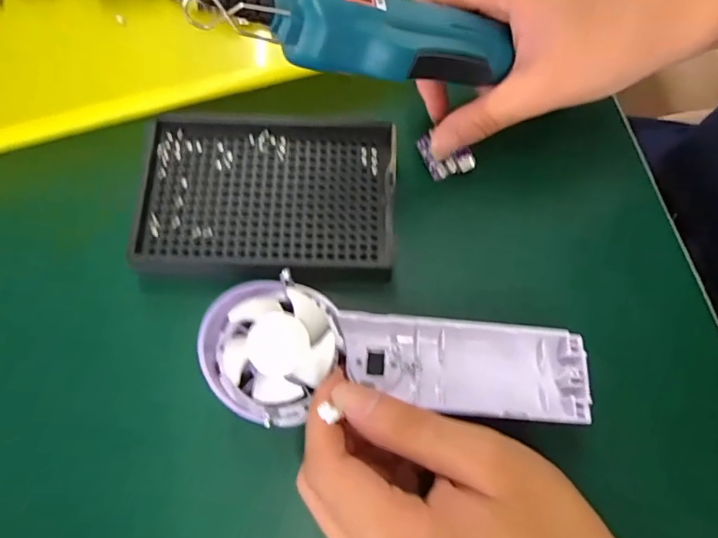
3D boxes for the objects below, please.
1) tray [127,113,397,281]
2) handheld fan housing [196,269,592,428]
[{"bbox_3d":[-0.049,-0.040,0.267,0.134,0.011,0.094,2,70,-2],"label":"tray"},{"bbox_3d":[0.018,0.043,0.227,0.176,0.027,0.060,7,70,-8],"label":"handheld fan housing"}]

